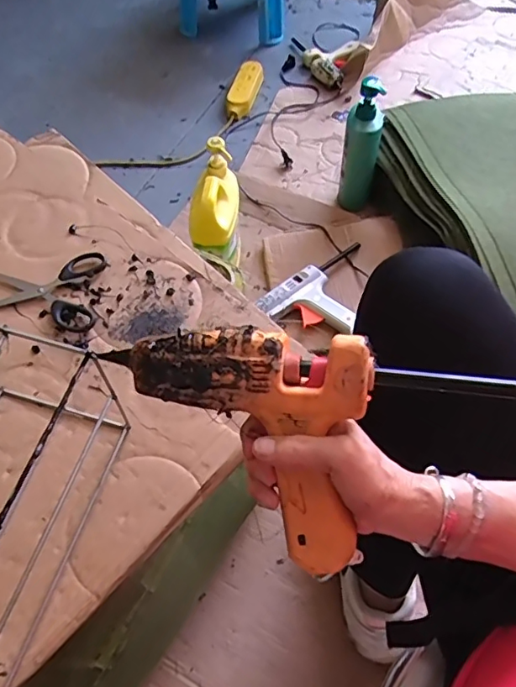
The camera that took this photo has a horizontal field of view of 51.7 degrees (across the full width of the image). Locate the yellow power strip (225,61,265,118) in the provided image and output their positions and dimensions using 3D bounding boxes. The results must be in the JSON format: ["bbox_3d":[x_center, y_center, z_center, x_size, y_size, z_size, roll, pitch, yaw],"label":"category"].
[{"bbox_3d":[-0.034,-0.619,1.295,0.067,0.037,0.195,13,60,8],"label":"yellow power strip"}]

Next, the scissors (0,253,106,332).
[{"bbox_3d":[-0.232,-0.056,0.562,0.126,0.008,0.096,1,59,1],"label":"scissors"}]

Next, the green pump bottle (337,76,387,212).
[{"bbox_3d":[0.195,-0.369,1.011,0.067,0.249,0.068,13,60,8],"label":"green pump bottle"}]

